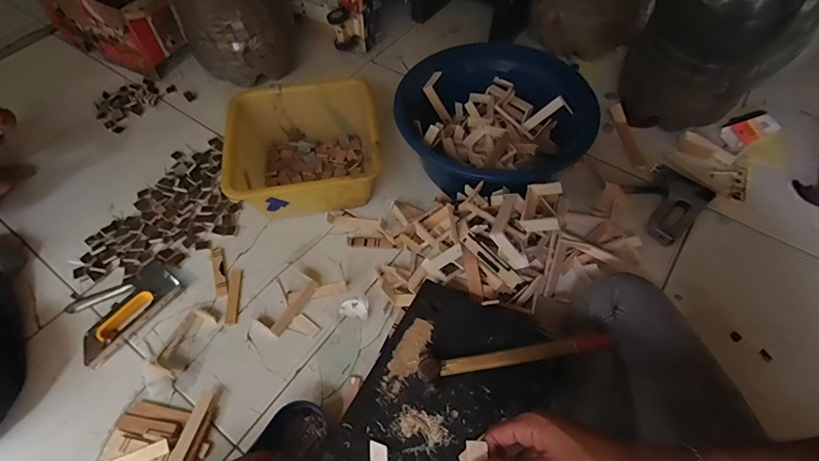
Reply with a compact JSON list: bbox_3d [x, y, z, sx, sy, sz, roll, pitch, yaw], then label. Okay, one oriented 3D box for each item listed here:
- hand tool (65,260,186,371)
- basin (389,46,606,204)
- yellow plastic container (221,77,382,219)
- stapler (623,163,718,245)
[{"bbox_3d":[-0.483,0.120,0.736,0.127,0.020,0.174,33,62,22],"label":"hand tool"},{"bbox_3d":[0.151,-0.203,0.840,0.346,0.139,0.320,0,55,1],"label":"basin"},{"bbox_3d":[-0.195,-0.146,0.843,0.268,0.128,0.249,-7,55,-4],"label":"yellow plastic container"},{"bbox_3d":[0.484,-0.062,0.828,0.188,0.033,0.123,-37,62,-22],"label":"stapler"}]

